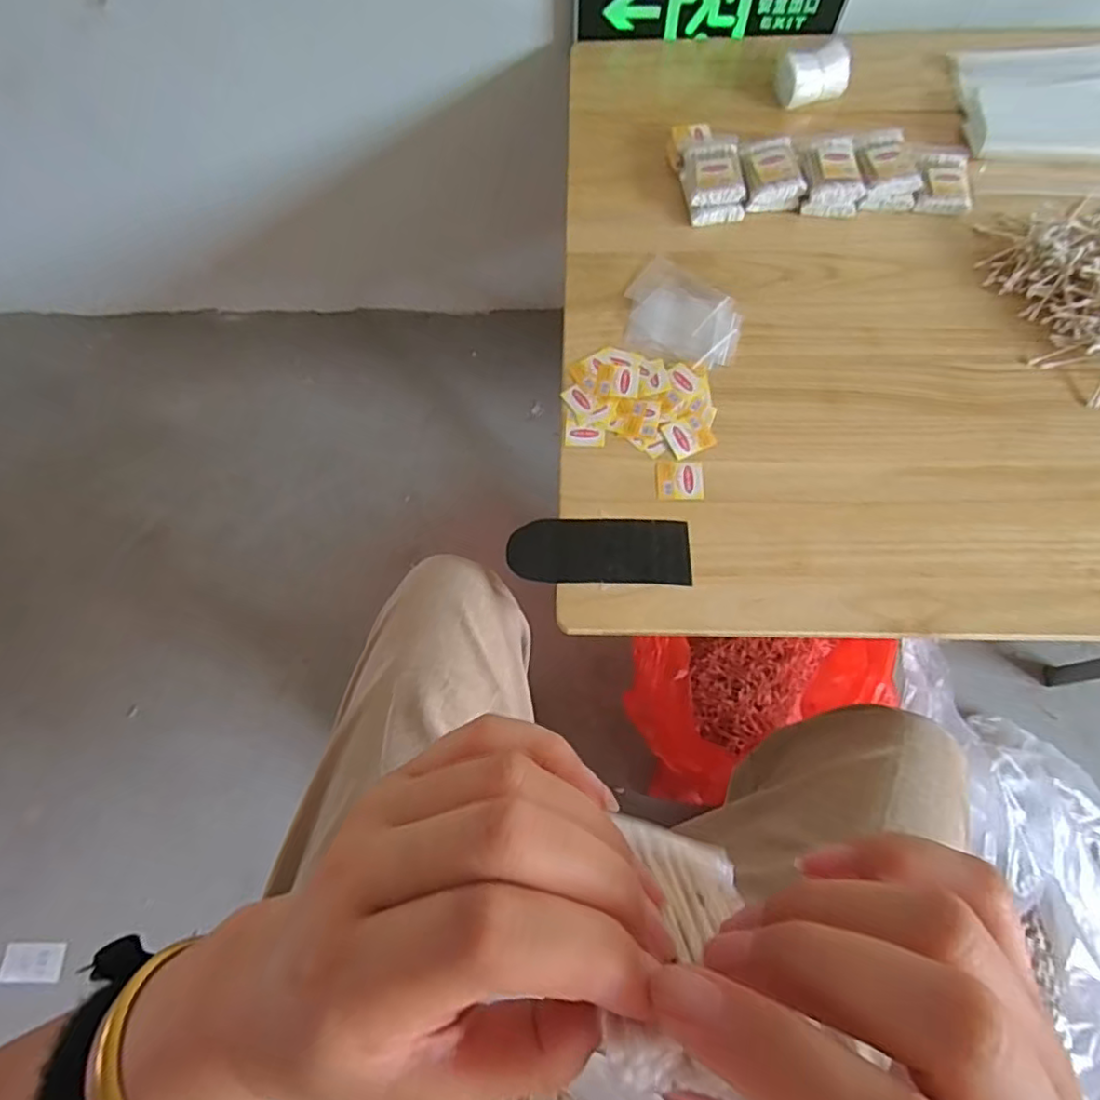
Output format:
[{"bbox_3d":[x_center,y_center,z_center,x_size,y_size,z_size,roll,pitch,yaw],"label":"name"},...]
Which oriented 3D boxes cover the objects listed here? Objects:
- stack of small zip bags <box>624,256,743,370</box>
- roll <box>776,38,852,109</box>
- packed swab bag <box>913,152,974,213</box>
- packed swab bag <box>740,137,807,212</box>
[{"bbox_3d":[0.142,-0.248,0.658,0.125,0.007,0.113,24,74,10],"label":"stack of small zip bags"},{"bbox_3d":[0.309,-0.558,0.733,0.083,0.045,0.054,-21,72,-5],"label":"roll"},{"bbox_3d":[0.438,-0.410,0.691,0.063,0.020,0.079,6,72,4],"label":"packed swab bag"},{"bbox_3d":[0.244,-0.417,0.694,0.060,0.032,0.077,-7,71,0],"label":"packed swab bag"}]

